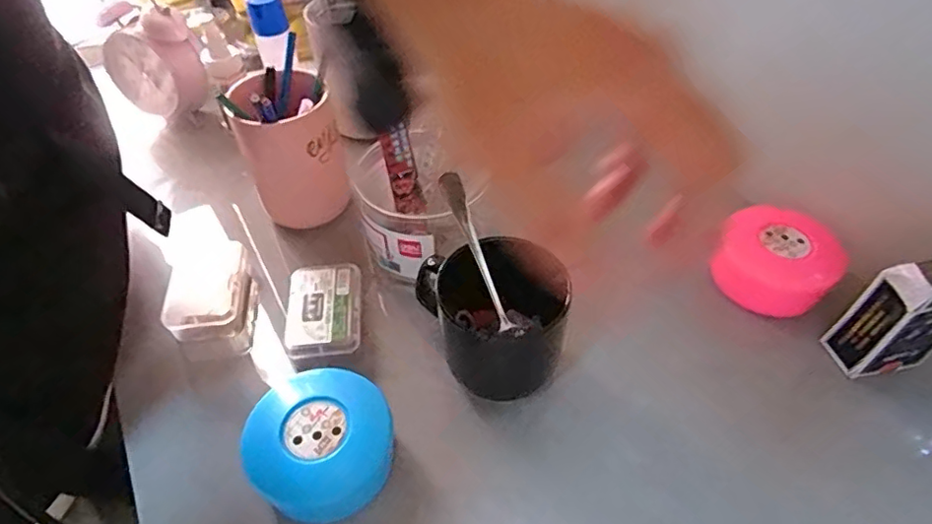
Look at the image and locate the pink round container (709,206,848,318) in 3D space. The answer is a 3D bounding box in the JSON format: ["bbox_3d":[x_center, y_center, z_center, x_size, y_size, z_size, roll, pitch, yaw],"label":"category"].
[{"bbox_3d":[0.264,0.000,0.479,0.088,0.051,0.078,31,56,25],"label":"pink round container"}]

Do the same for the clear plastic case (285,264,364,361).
[{"bbox_3d":[-0.115,0.043,0.459,0.058,0.028,0.085,-5,49,-4],"label":"clear plastic case"}]

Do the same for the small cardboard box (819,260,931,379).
[{"bbox_3d":[0.317,0.033,0.400,0.061,0.127,0.044,-11,50,-9],"label":"small cardboard box"}]

